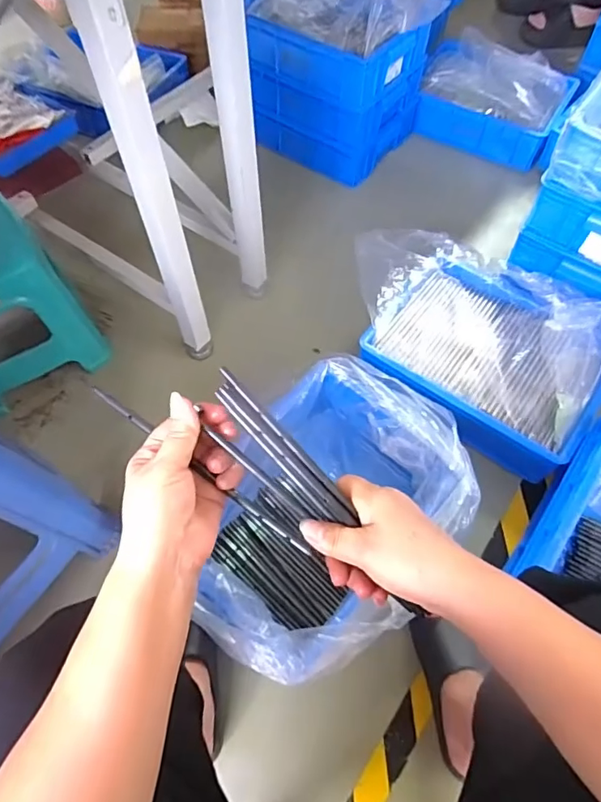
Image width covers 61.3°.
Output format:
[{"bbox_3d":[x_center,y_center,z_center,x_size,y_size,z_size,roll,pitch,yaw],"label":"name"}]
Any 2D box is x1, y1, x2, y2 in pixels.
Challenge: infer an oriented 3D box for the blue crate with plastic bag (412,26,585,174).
[{"bbox_3d":[0.533,-0.832,1.397,0.375,0.156,0.283,27,63,14],"label":"blue crate with plastic bag"}]

